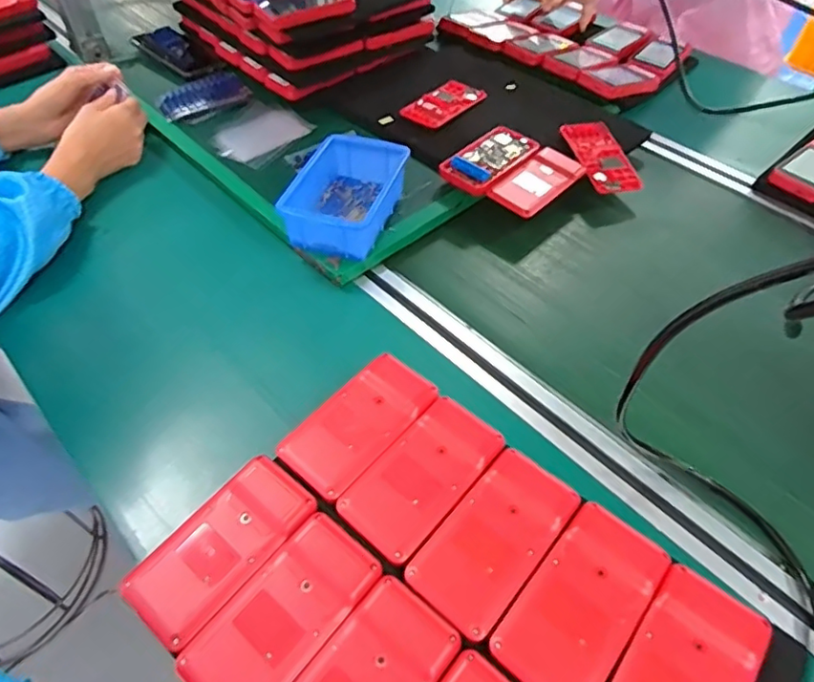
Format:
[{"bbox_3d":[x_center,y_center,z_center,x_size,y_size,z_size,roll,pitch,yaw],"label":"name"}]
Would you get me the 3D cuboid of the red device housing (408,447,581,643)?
[{"bbox_3d":[0.057,0.127,0.373,0.062,0.015,0.119,35,58,24],"label":"red device housing"}]

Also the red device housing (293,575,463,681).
[{"bbox_3d":[-0.028,0.197,0.320,0.062,0.017,0.117,34,58,24],"label":"red device housing"}]

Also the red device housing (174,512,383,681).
[{"bbox_3d":[-0.075,0.166,0.346,0.061,0.017,0.118,34,58,24],"label":"red device housing"}]

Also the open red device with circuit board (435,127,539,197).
[{"bbox_3d":[0.100,-0.217,0.684,0.066,0.021,0.121,36,55,24],"label":"open red device with circuit board"}]

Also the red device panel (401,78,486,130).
[{"bbox_3d":[0.048,-0.321,0.770,0.066,0.012,0.117,33,58,24],"label":"red device panel"}]

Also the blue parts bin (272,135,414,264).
[{"bbox_3d":[-0.064,-0.155,0.619,0.099,0.057,0.146,13,52,10],"label":"blue parts bin"}]

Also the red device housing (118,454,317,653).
[{"bbox_3d":[-0.121,0.132,0.372,0.061,0.019,0.117,34,58,24],"label":"red device housing"}]

